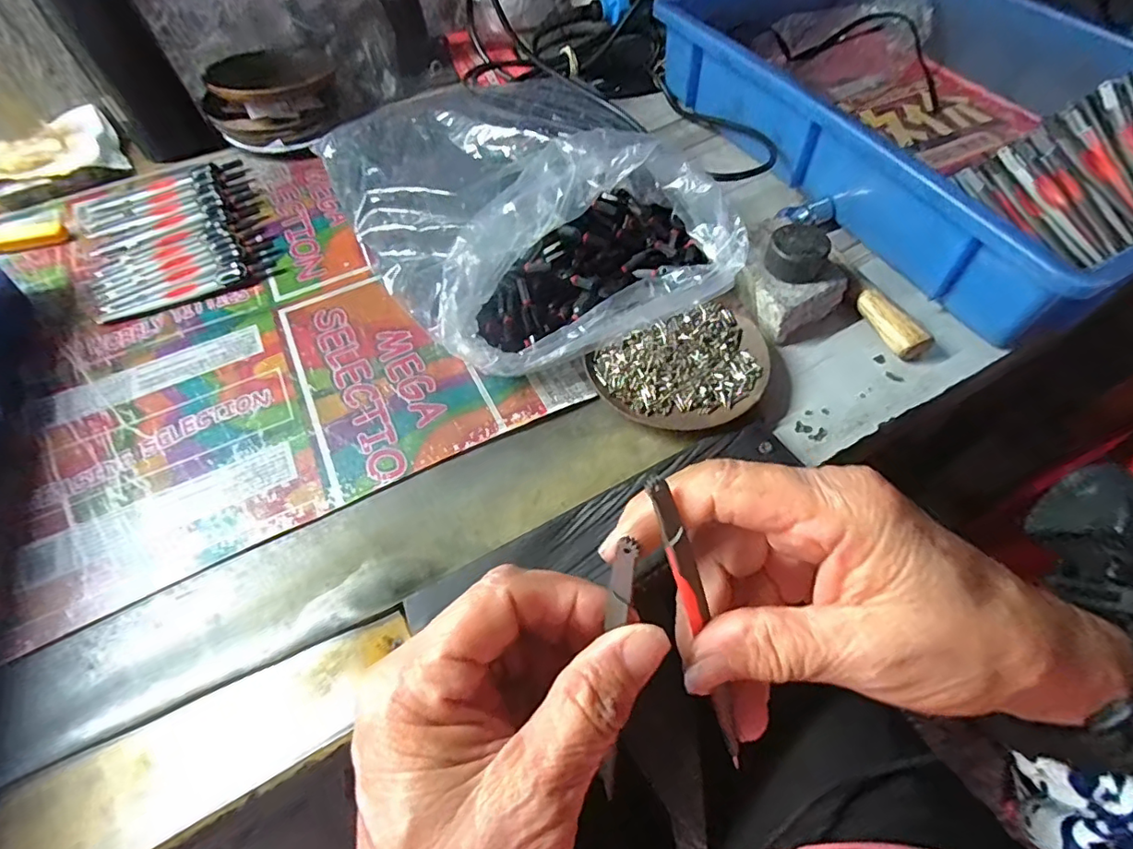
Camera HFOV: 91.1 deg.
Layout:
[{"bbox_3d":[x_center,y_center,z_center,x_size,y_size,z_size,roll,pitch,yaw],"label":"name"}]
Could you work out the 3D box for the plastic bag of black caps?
[{"bbox_3d":[-0.035,-0.173,0.419,0.239,0.076,0.288,-23,58,-13],"label":"plastic bag of black caps"}]

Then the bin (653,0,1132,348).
[{"bbox_3d":[0.302,-0.281,0.476,0.298,0.080,0.462,-25,59,-14],"label":"bin"}]

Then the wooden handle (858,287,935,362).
[{"bbox_3d":[0.218,-0.068,0.376,0.021,0.020,0.054,-26,59,-14],"label":"wooden handle"}]

